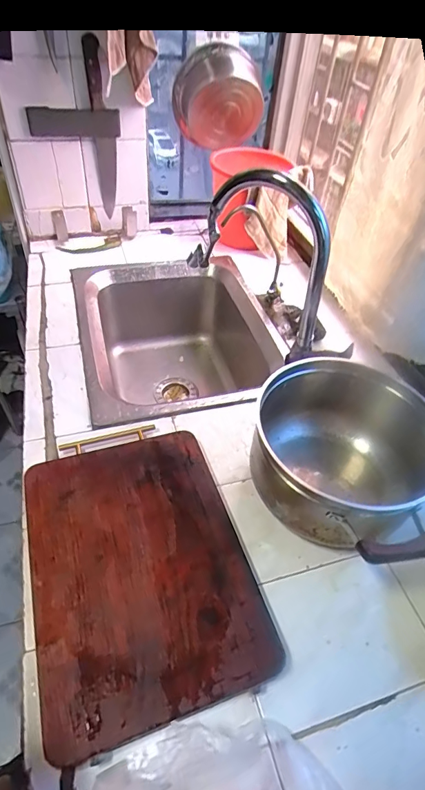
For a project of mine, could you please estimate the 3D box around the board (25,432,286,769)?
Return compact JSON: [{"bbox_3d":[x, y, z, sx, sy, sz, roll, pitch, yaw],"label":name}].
[{"bbox_3d":[-0.091,0.204,0.533,0.246,0.026,0.341,-12,49,-17],"label":"board"}]

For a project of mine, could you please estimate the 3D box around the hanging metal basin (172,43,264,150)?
[{"bbox_3d":[0.013,-0.747,1.070,0.201,0.200,0.155,-20,51,-24],"label":"hanging metal basin"}]

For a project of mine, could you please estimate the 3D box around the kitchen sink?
[{"bbox_3d":[-0.080,-0.066,0.966,0.391,0.267,0.476,-9,48,-15],"label":"kitchen sink"}]

